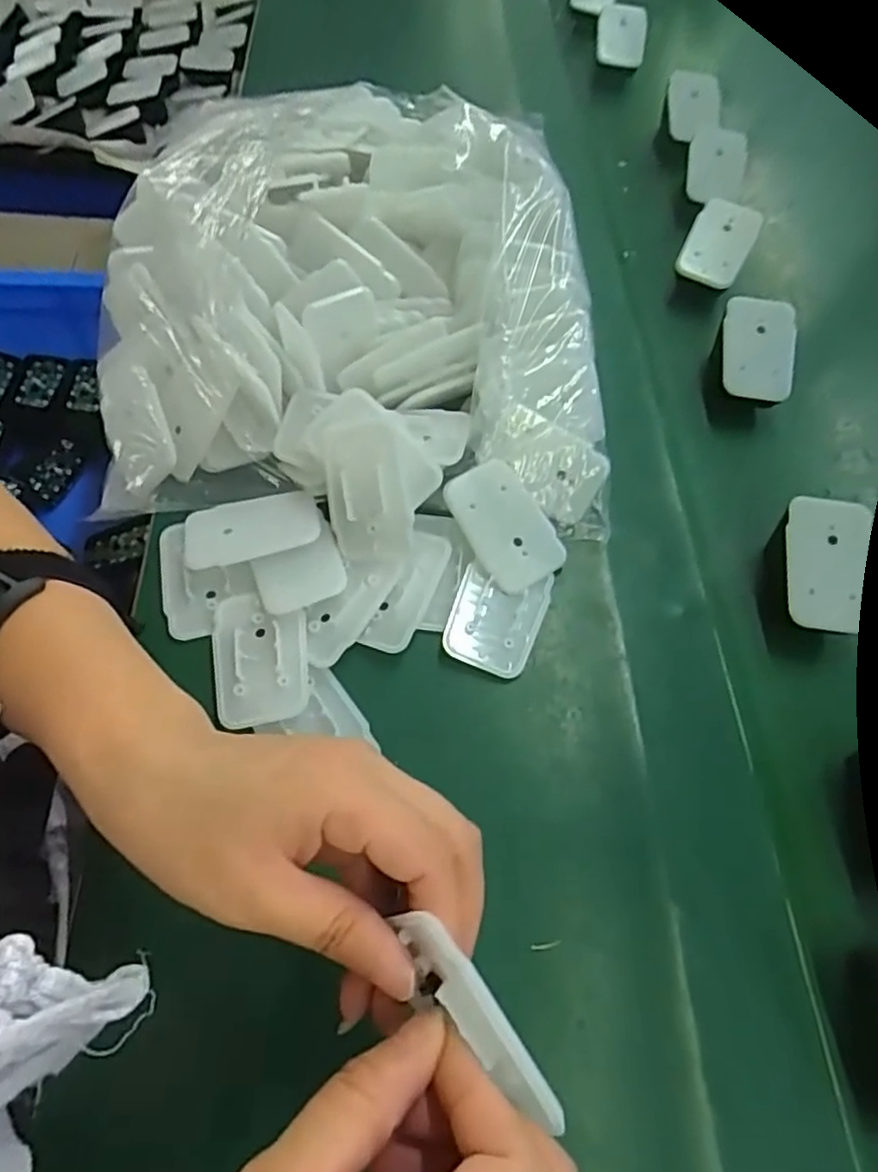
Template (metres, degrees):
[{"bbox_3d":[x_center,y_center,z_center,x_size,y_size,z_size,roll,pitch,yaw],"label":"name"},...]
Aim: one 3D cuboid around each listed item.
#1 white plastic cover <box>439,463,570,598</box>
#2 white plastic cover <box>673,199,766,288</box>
[{"bbox_3d":[0.034,-0.032,0.355,0.043,0.007,0.068,-32,86,-15],"label":"white plastic cover"},{"bbox_3d":[0.191,-0.234,0.462,0.042,0.012,0.057,26,92,12],"label":"white plastic cover"}]

